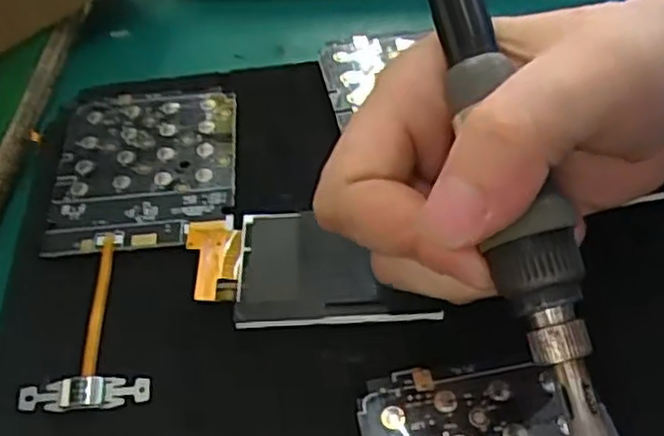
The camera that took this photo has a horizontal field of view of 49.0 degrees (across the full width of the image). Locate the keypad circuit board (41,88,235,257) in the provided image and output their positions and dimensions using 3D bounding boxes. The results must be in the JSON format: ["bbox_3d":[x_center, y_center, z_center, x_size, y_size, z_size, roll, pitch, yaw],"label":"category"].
[{"bbox_3d":[-0.066,-0.020,0.259,0.062,0.004,0.074,-7,48,0],"label":"keypad circuit board"}]

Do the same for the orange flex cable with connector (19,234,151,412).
[{"bbox_3d":[-0.073,0.029,0.215,0.034,0.005,0.061,-12,47,-5],"label":"orange flex cable with connector"}]

